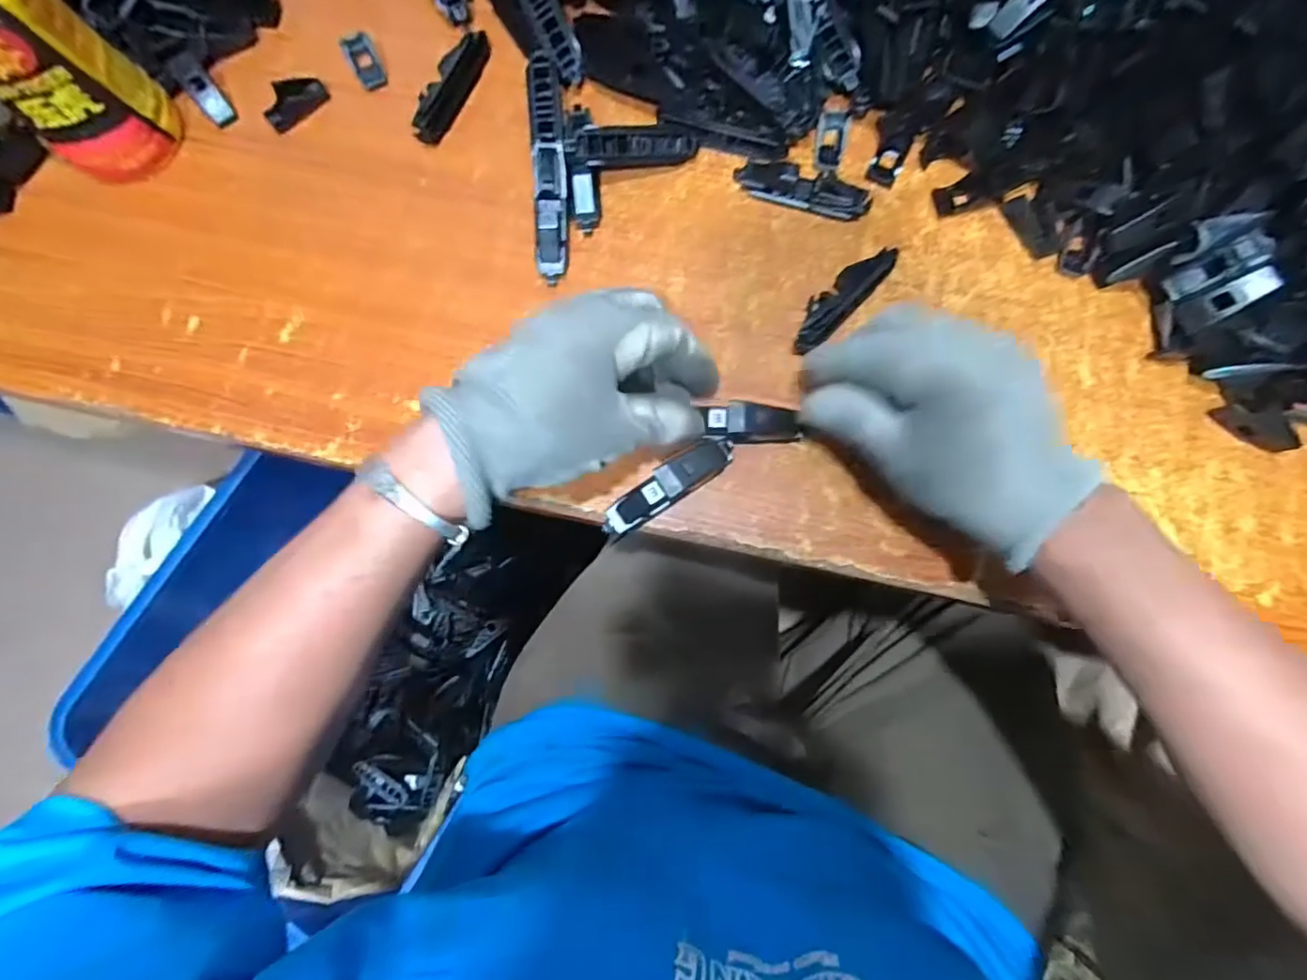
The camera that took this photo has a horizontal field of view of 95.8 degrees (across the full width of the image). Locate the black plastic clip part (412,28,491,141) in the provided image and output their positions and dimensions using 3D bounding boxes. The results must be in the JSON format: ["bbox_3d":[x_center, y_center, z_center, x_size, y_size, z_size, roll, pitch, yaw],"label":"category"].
[{"bbox_3d":[-0.127,-0.252,0.366,0.022,0.015,0.078,25,82,5],"label":"black plastic clip part"}]

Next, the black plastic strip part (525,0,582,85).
[{"bbox_3d":[-0.065,-0.290,0.358,0.017,0.005,0.079,-24,100,17],"label":"black plastic strip part"}]

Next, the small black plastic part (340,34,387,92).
[{"bbox_3d":[-0.182,-0.270,0.370,0.018,0.014,0.030,-23,81,-3],"label":"small black plastic part"}]

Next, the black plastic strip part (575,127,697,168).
[{"bbox_3d":[-0.009,-0.205,0.353,0.072,0.020,0.005,-9,47,-12],"label":"black plastic strip part"}]

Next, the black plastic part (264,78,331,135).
[{"bbox_3d":[-0.226,-0.245,0.370,0.041,0.011,0.017,-41,82,-5],"label":"black plastic part"}]

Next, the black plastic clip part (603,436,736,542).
[{"bbox_3d":[0.008,-0.002,0.321,0.082,0.021,0.021,-38,82,-5],"label":"black plastic clip part"}]

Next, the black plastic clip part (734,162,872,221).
[{"bbox_3d":[0.089,-0.181,0.351,0.080,0.017,0.021,18,81,4],"label":"black plastic clip part"}]

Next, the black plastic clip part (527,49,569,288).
[{"bbox_3d":[-0.062,-0.196,0.352,0.021,0.030,0.139,-4,80,1],"label":"black plastic clip part"}]

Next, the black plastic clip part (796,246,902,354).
[{"bbox_3d":[0.107,-0.109,0.340,0.023,0.017,0.080,43,84,8],"label":"black plastic clip part"}]

